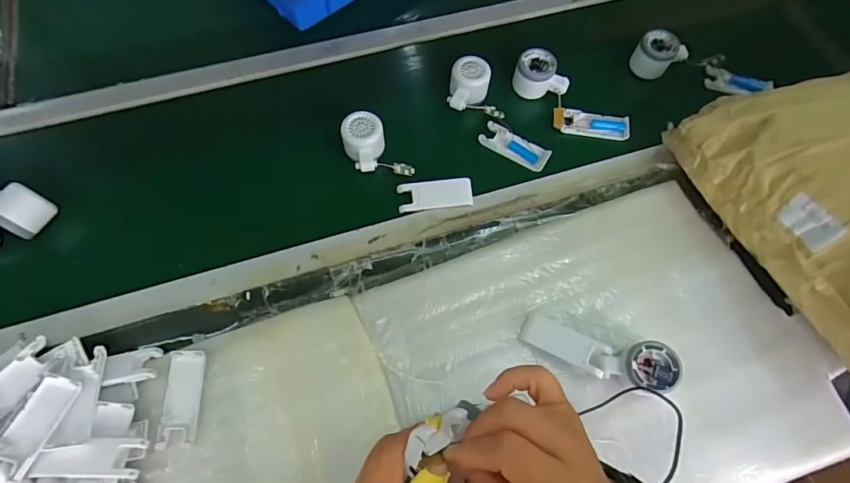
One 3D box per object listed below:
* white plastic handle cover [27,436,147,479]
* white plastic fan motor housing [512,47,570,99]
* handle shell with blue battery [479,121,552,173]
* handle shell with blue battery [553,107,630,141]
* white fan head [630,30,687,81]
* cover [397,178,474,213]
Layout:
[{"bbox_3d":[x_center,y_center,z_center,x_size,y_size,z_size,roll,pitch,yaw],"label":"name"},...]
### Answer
[{"bbox_3d":[-0.349,0.228,0.460,0.095,0.020,0.039,3,68,-17],"label":"white plastic handle cover"},{"bbox_3d":[0.184,-0.262,0.697,0.081,0.055,0.058,13,69,4],"label":"white plastic fan motor housing"},{"bbox_3d":[0.135,-0.142,0.663,0.104,0.015,0.039,30,71,11],"label":"handle shell with blue battery"},{"bbox_3d":[0.256,-0.185,0.681,0.114,0.016,0.042,10,68,3],"label":"handle shell with blue battery"},{"bbox_3d":[0.372,-0.300,0.706,0.070,0.042,0.064,42,73,14],"label":"white fan head"},{"bbox_3d":[0.015,-0.067,0.623,0.103,0.005,0.042,-6,84,1],"label":"cover"}]

